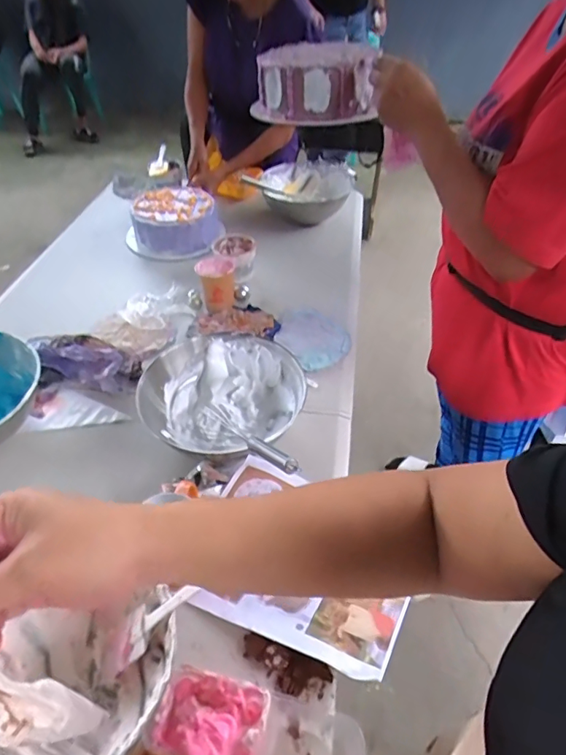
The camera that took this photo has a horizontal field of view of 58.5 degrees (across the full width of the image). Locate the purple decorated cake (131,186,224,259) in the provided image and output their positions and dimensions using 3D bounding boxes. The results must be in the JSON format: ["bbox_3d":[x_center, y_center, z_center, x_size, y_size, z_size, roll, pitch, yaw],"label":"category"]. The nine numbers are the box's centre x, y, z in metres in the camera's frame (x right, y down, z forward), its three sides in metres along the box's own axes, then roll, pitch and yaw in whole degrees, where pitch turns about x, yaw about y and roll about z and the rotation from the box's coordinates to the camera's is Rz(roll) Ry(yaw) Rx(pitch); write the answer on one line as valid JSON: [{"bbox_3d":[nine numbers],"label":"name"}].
[{"bbox_3d":[-0.262,-0.396,1.247,0.197,0.087,0.185,-13,45,-7],"label":"purple decorated cake"}]

